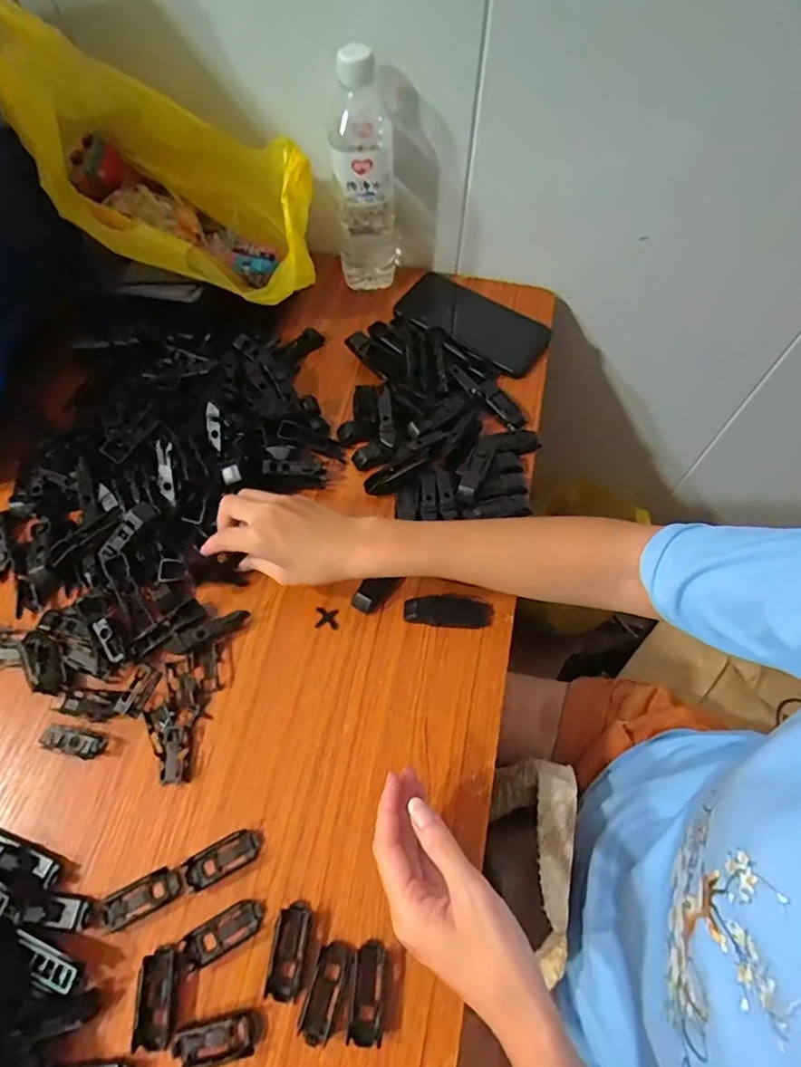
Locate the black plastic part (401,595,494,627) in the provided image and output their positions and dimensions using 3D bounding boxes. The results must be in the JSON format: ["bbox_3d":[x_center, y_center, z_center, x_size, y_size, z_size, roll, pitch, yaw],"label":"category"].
[{"bbox_3d":[0.040,0.064,0.445,0.072,0.010,0.024,2,63,0],"label":"black plastic part"}]

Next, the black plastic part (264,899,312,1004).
[{"bbox_3d":[-0.071,0.265,0.345,0.022,0.005,0.050,7,63,3],"label":"black plastic part"}]

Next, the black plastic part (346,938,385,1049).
[{"bbox_3d":[-0.020,0.283,0.335,0.020,0.008,0.050,6,63,2],"label":"black plastic part"}]

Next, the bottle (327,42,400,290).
[{"bbox_3d":[-0.034,-0.355,0.548,0.066,0.208,0.070,1,63,0],"label":"bottle"}]

